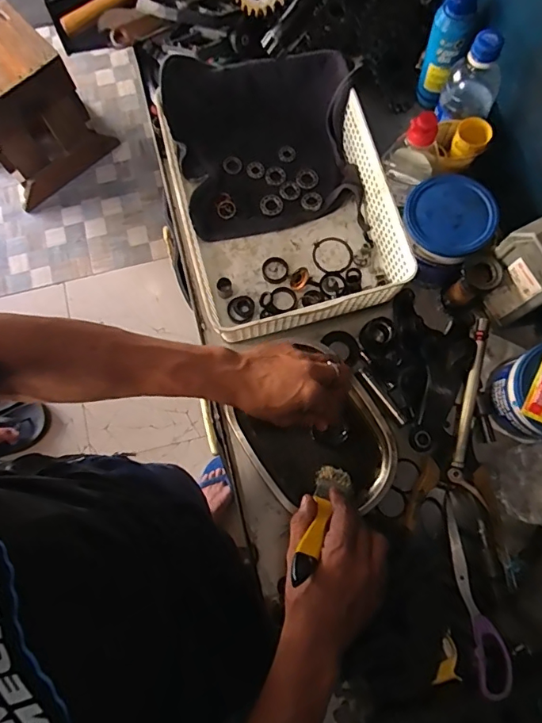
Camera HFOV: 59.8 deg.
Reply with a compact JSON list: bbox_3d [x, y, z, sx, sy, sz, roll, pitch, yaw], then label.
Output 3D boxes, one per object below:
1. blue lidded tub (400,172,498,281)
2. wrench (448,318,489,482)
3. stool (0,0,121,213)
[{"bbox_3d":[0.207,-0.161,0.576,0.100,0.079,0.102,0,77,1],"label":"blue lidded tub"},{"bbox_3d":[0.237,0.044,0.561,0.018,0.019,0.193,13,77,4],"label":"wrench"},{"bbox_3d":[-0.761,-0.764,1.455,0.353,0.405,0.260,-40,79,-8],"label":"stool"}]

